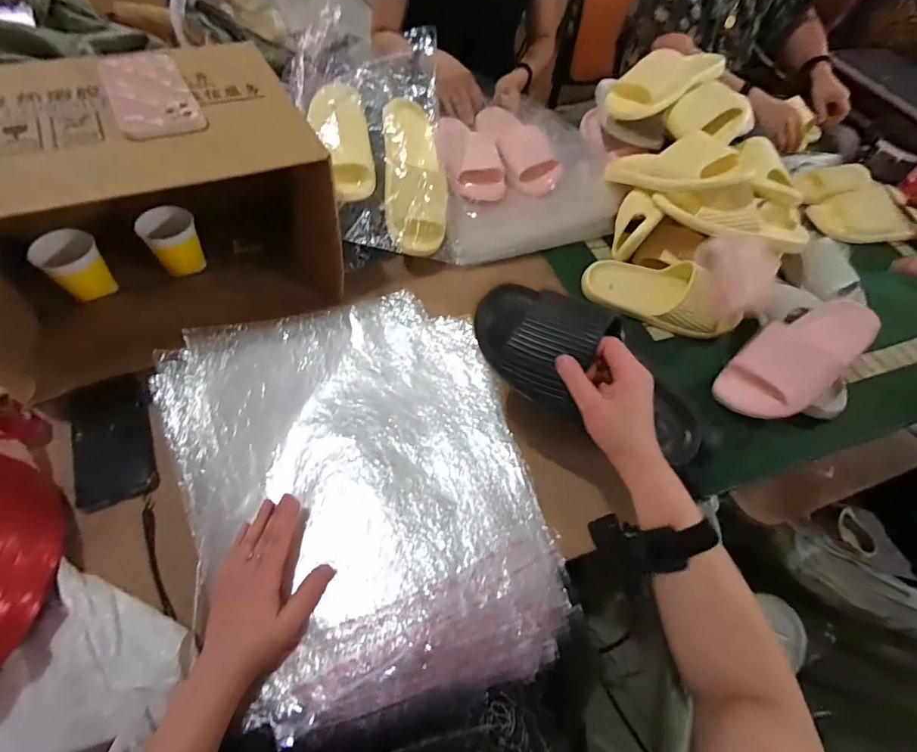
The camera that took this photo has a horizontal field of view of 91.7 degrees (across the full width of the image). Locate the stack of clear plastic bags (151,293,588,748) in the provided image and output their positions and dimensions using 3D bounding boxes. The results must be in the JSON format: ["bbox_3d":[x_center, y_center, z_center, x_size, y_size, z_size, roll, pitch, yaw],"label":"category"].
[{"bbox_3d":[-0.107,0.115,0.515,0.380,0.040,0.473,-18,64,-17],"label":"stack of clear plastic bags"}]

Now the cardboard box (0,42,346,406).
[{"bbox_3d":[-0.386,-0.213,0.574,0.427,0.249,0.265,-19,60,-16],"label":"cardboard box"}]

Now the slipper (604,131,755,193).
[{"bbox_3d":[0.340,-0.344,0.719,0.085,0.067,0.241,-38,41,-25],"label":"slipper"}]

